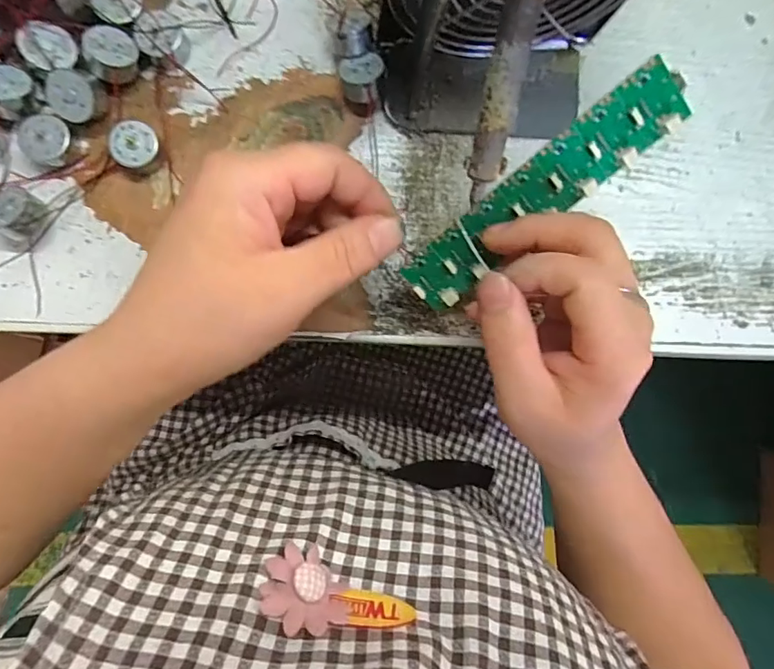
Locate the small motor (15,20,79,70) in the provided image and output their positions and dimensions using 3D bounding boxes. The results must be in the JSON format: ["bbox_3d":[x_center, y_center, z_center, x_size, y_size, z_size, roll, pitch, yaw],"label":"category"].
[{"bbox_3d":[-0.165,-0.140,0.239,0.021,0.014,0.023,0,91,-5],"label":"small motor"}]

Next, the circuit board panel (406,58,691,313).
[{"bbox_3d":[0.067,-0.061,0.219,0.136,0.005,0.029,-39,108,18],"label":"circuit board panel"}]

